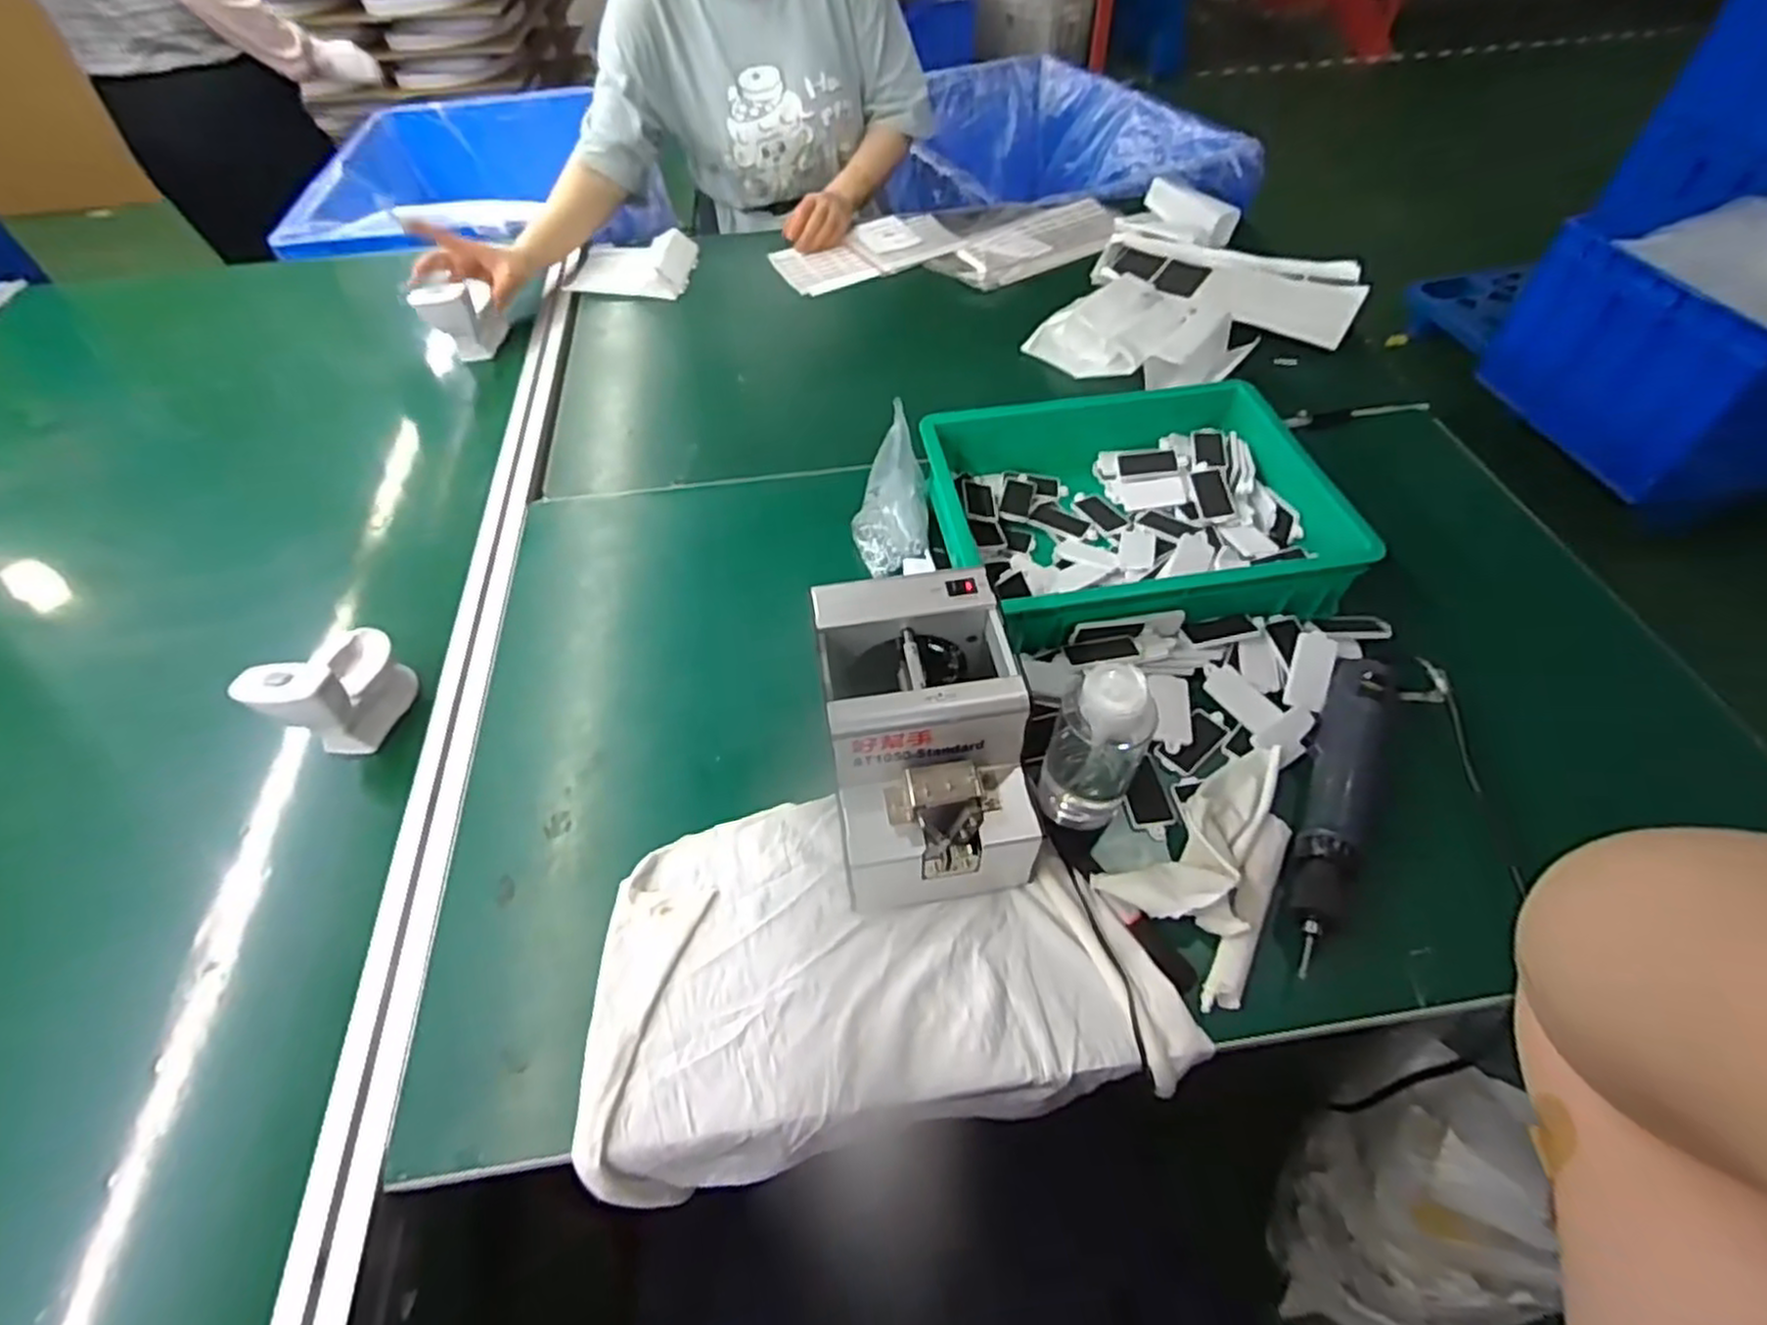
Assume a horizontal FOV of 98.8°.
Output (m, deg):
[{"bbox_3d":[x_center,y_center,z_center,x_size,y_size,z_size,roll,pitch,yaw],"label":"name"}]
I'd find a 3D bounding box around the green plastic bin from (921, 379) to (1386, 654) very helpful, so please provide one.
[{"bbox_3d":[0.217,-0.148,0.705,0.329,0.071,0.282,-7,52,-4],"label":"green plastic bin"}]

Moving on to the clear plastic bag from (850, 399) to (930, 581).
[{"bbox_3d":[0.010,-0.162,0.730,0.070,0.039,0.157,4,88,5],"label":"clear plastic bag"}]

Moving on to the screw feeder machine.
[{"bbox_3d":[0.027,0.054,0.523,0.119,0.144,0.172,-8,52,-4],"label":"screw feeder machine"}]

